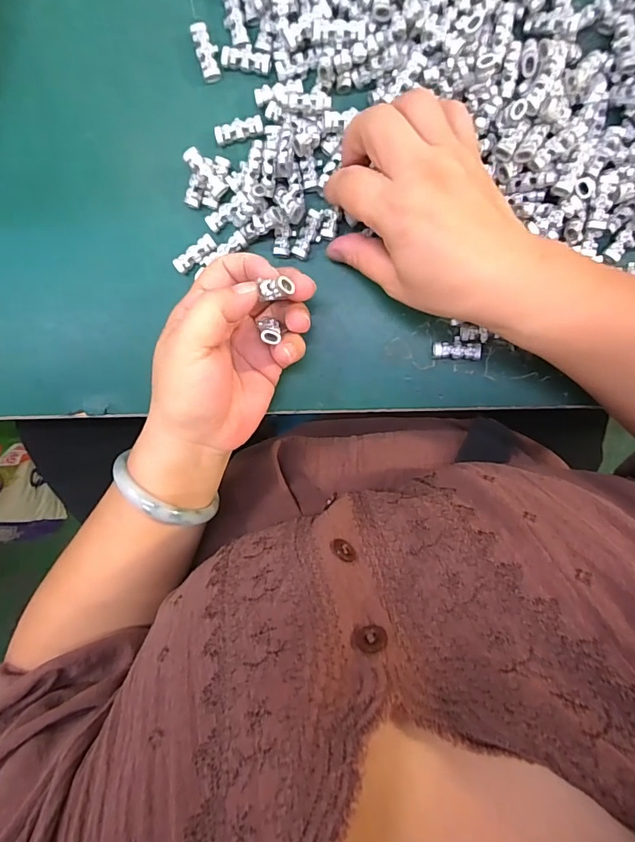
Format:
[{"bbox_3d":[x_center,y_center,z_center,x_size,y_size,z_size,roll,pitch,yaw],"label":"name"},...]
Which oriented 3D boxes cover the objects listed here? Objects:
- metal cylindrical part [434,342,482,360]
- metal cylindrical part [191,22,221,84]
[{"bbox_3d":[0.091,-0.046,0.289,0.031,0.008,0.010,2,98,1],"label":"metal cylindrical part"},{"bbox_3d":[-0.068,-0.224,0.269,0.013,0.008,0.030,-11,97,3],"label":"metal cylindrical part"}]

